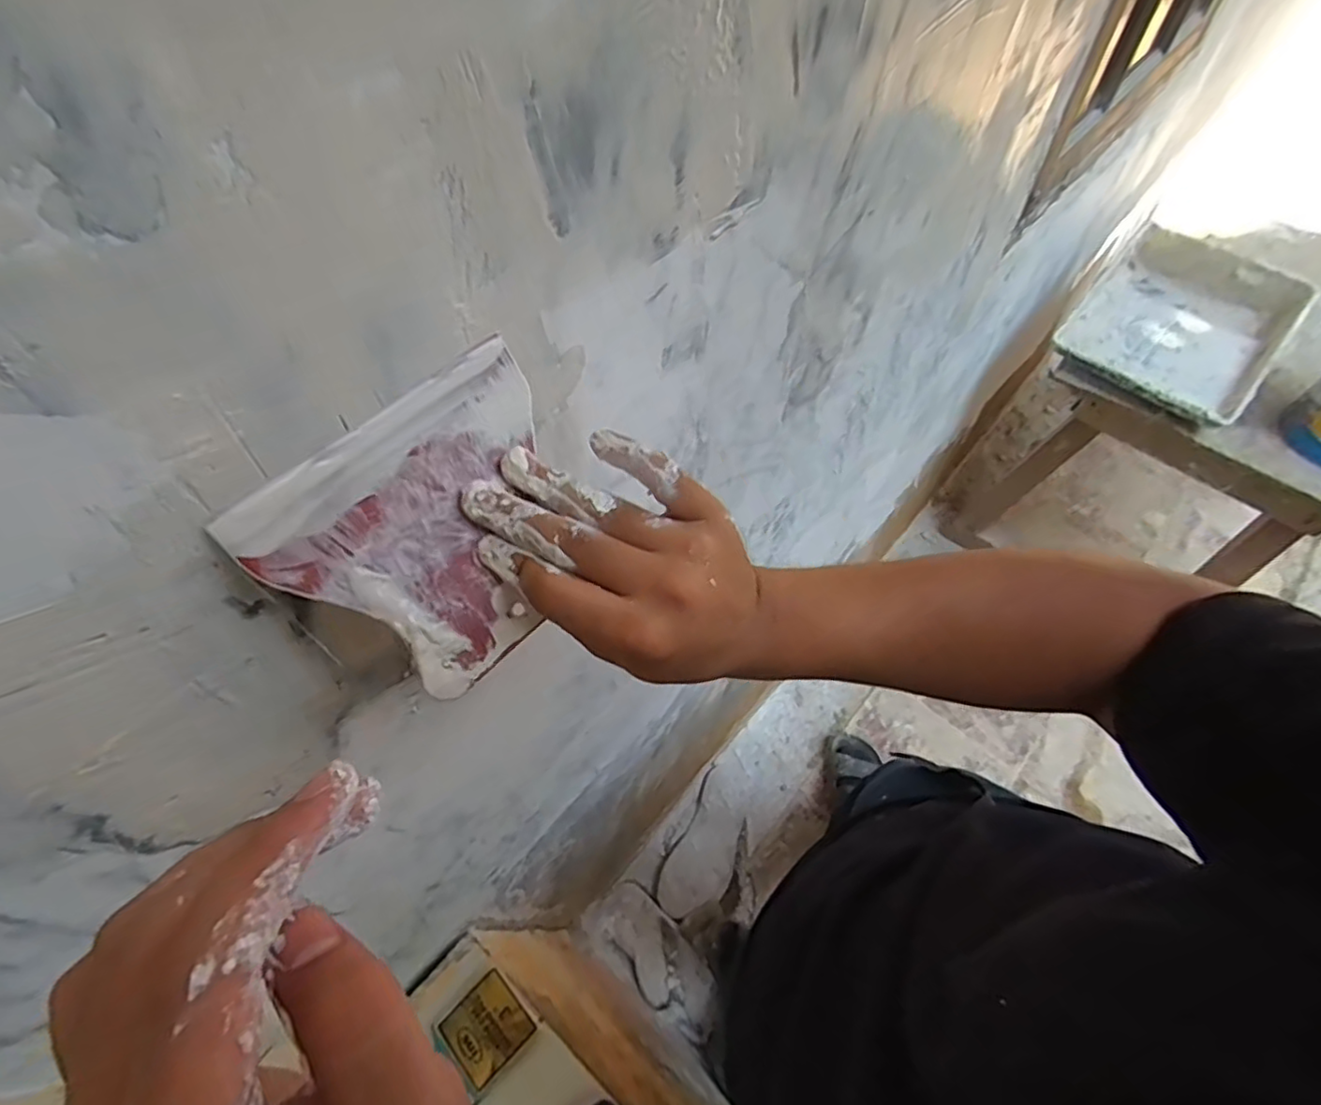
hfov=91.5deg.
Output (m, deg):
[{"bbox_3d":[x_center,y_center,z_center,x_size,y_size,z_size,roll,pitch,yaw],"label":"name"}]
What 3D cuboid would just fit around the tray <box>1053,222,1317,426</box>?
[{"bbox_3d":[0.845,-0.371,1.055,0.283,0.079,0.356,38,68,23],"label":"tray"}]

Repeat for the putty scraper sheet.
[{"bbox_3d":[-0.080,-0.009,0.252,0.118,0.101,0.006,-45,26,-23],"label":"putty scraper sheet"}]

